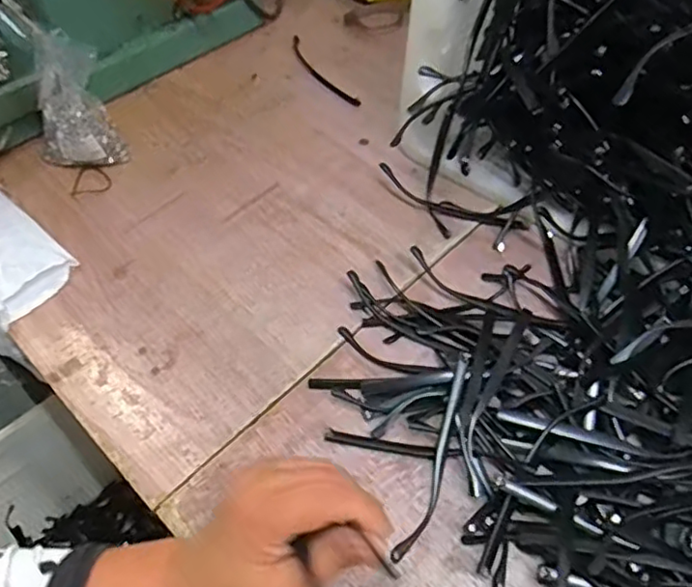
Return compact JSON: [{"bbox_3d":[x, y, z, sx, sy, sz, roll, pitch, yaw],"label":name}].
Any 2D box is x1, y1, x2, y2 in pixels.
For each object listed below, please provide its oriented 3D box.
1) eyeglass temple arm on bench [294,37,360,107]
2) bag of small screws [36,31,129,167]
[{"bbox_3d":[-0.027,-0.232,0.663,0.018,0.007,0.132,-25,59,-17],"label":"eyeglass temple arm on bench"},{"bbox_3d":[-0.243,-0.167,0.560,0.069,0.097,0.067,-30,60,-19],"label":"bag of small screws"}]

